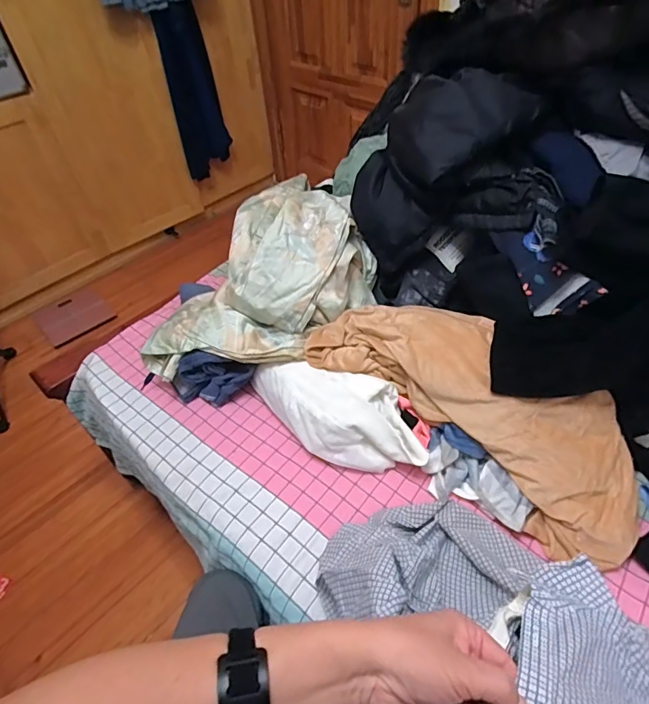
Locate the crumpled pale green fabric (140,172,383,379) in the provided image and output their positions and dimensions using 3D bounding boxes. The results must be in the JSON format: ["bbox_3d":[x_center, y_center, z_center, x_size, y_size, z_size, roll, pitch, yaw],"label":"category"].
[{"bbox_3d":[-0.082,-0.151,0.891,0.322,0.169,0.509,20,52,22],"label":"crumpled pale green fabric"}]

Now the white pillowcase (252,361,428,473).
[{"bbox_3d":[0.012,0.104,0.773,0.324,0.096,0.123,16,49,19],"label":"white pillowcase"}]

